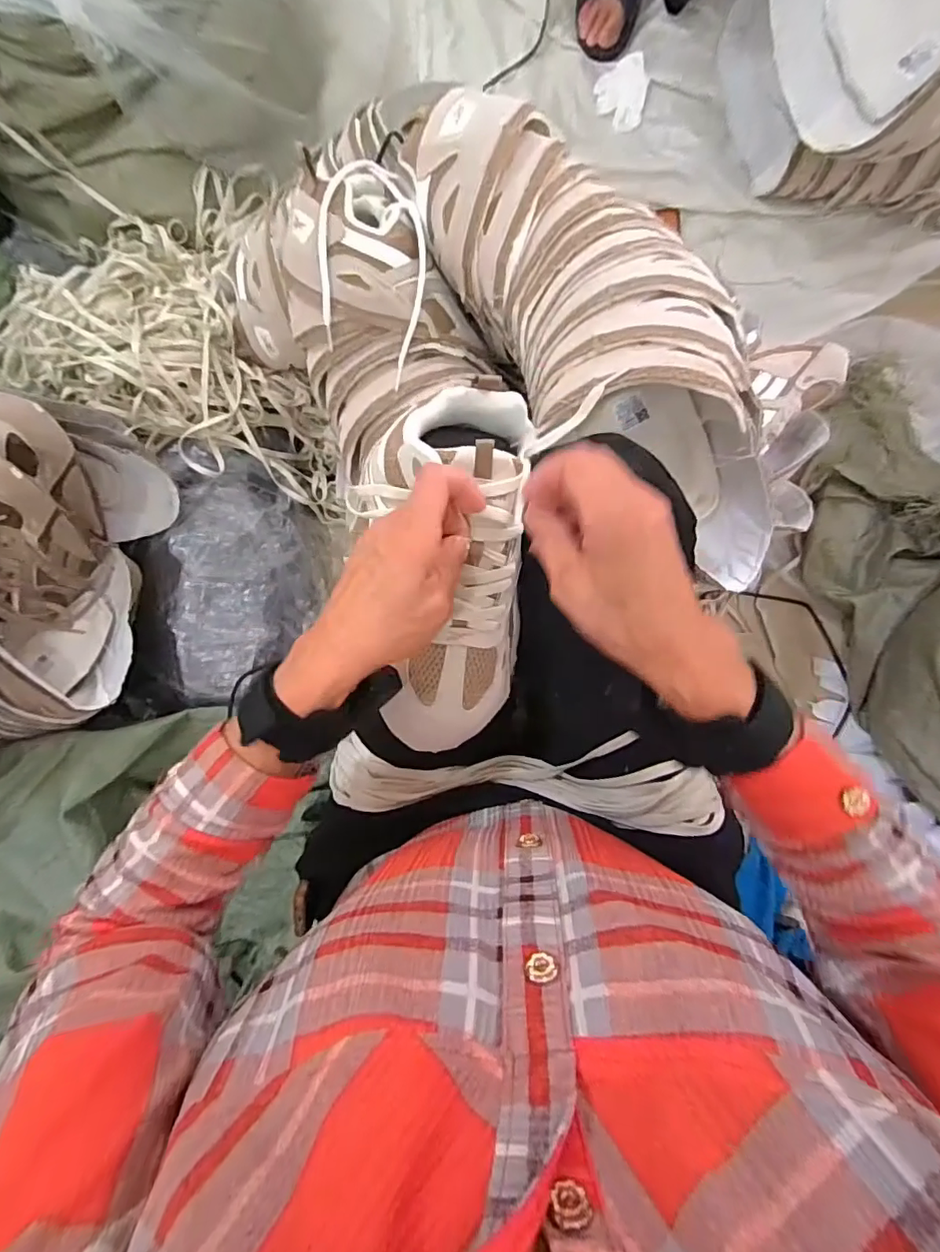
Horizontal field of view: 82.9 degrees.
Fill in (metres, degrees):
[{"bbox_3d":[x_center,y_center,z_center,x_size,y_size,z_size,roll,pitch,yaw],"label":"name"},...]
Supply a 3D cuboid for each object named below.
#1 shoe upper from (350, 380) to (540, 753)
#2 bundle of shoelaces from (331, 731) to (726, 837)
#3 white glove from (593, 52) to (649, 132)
[{"bbox_3d":[-0.018,-0.037,0.363,0.115,0.075,0.239,1,93,6],"label":"shoe upper"},{"bbox_3d":[0.034,0.113,0.396,0.295,0.046,0.063,1,92,6],"label":"bundle of shoelaces"},{"bbox_3d":[0.221,-0.748,0.749,0.071,0.011,0.078,-34,99,23],"label":"white glove"}]

